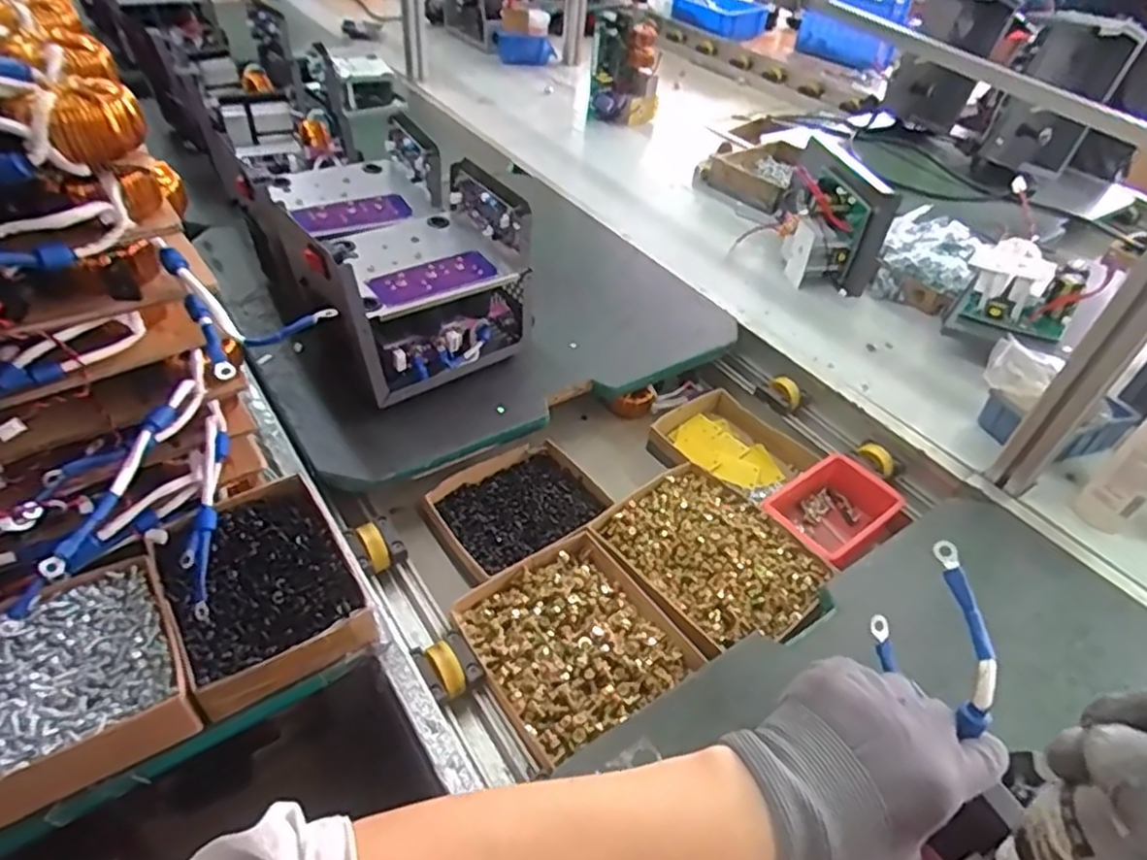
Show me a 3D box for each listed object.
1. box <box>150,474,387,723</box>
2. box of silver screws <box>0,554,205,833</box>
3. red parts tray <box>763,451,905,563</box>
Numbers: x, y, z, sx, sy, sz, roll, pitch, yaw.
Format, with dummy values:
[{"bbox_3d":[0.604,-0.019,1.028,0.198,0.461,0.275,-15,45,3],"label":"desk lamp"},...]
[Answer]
[{"bbox_3d":[-0.254,0.126,0.556,0.131,0.051,0.171,-23,49,-26],"label":"box"},{"bbox_3d":[-0.393,0.193,0.469,0.214,0.052,0.141,-23,49,-25],"label":"box of silver screws"},{"bbox_3d":[0.294,0.097,0.769,0.155,0.051,0.110,-26,51,-30],"label":"red parts tray"}]

